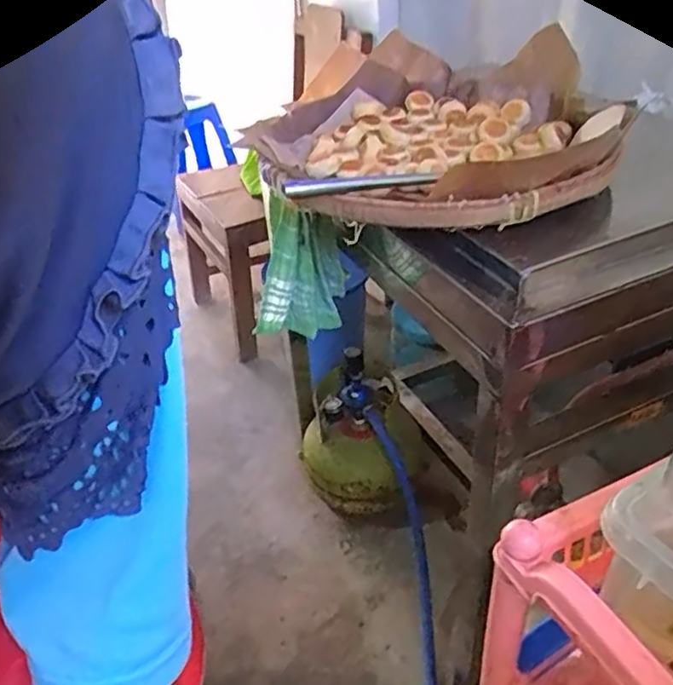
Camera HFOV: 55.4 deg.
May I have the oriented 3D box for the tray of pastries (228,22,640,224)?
[{"bbox_3d":[0.126,-0.286,0.832,0.421,0.076,0.513,7,38,15],"label":"tray of pastries"}]

